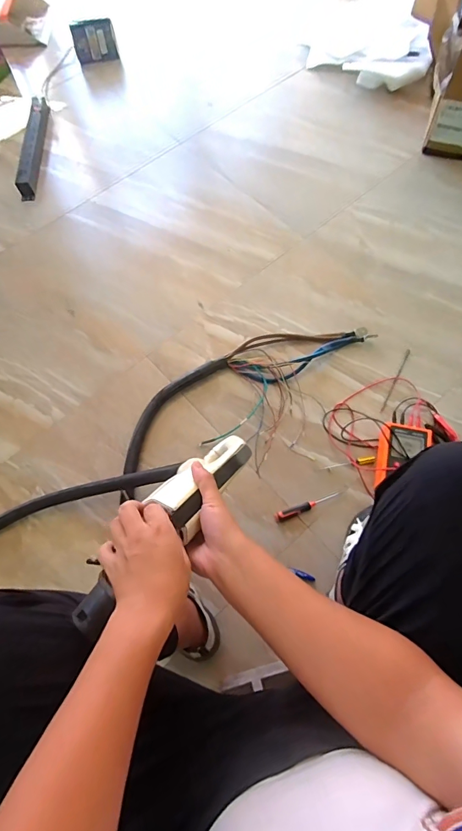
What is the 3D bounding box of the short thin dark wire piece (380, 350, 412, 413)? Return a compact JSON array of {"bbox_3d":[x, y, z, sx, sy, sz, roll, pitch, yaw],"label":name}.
[{"bbox_3d":[0.426,-0.091,1.073,0.012,0.009,0.204,25,70,13],"label":"short thin dark wire piece"}]

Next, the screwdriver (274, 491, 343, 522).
[{"bbox_3d":[0.178,0.203,0.943,0.167,0.029,0.021,-20,67,-6],"label":"screwdriver"}]

